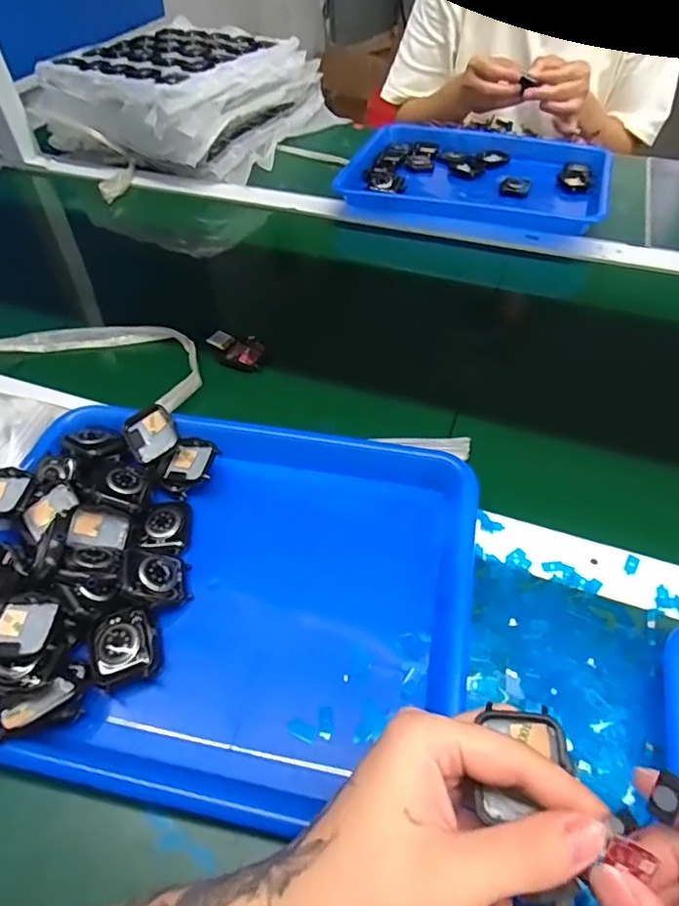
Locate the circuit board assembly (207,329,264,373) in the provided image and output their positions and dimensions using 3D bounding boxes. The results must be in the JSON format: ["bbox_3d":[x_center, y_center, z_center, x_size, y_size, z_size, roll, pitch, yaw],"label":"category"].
[{"bbox_3d":[-0.098,-0.100,0.535,0.055,0.019,0.035,30,57,25],"label":"circuit board assembly"}]

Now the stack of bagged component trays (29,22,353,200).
[{"bbox_3d":[-0.237,-0.545,0.856,0.319,0.118,0.389,27,56,23],"label":"stack of bagged component trays"}]

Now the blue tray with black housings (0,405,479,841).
[{"bbox_3d":[-0.086,0.081,0.359,0.332,0.043,0.249,9,50,9],"label":"blue tray with black housings"}]

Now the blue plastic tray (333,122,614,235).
[{"bbox_3d":[0.187,-0.379,0.750,0.333,0.033,0.236,15,52,14],"label":"blue plastic tray"}]

